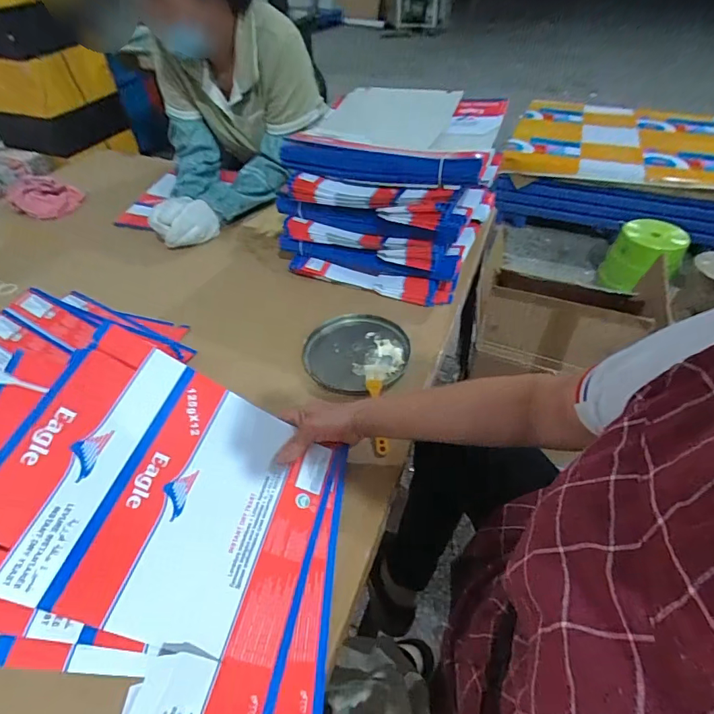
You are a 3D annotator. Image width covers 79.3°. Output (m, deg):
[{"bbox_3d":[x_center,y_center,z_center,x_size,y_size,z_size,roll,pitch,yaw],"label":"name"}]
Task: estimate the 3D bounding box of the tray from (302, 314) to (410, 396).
[{"bbox_3d":[-0.002,-0.009,0.689,0.162,0.025,0.172,-1,45,1],"label":"tray"}]

